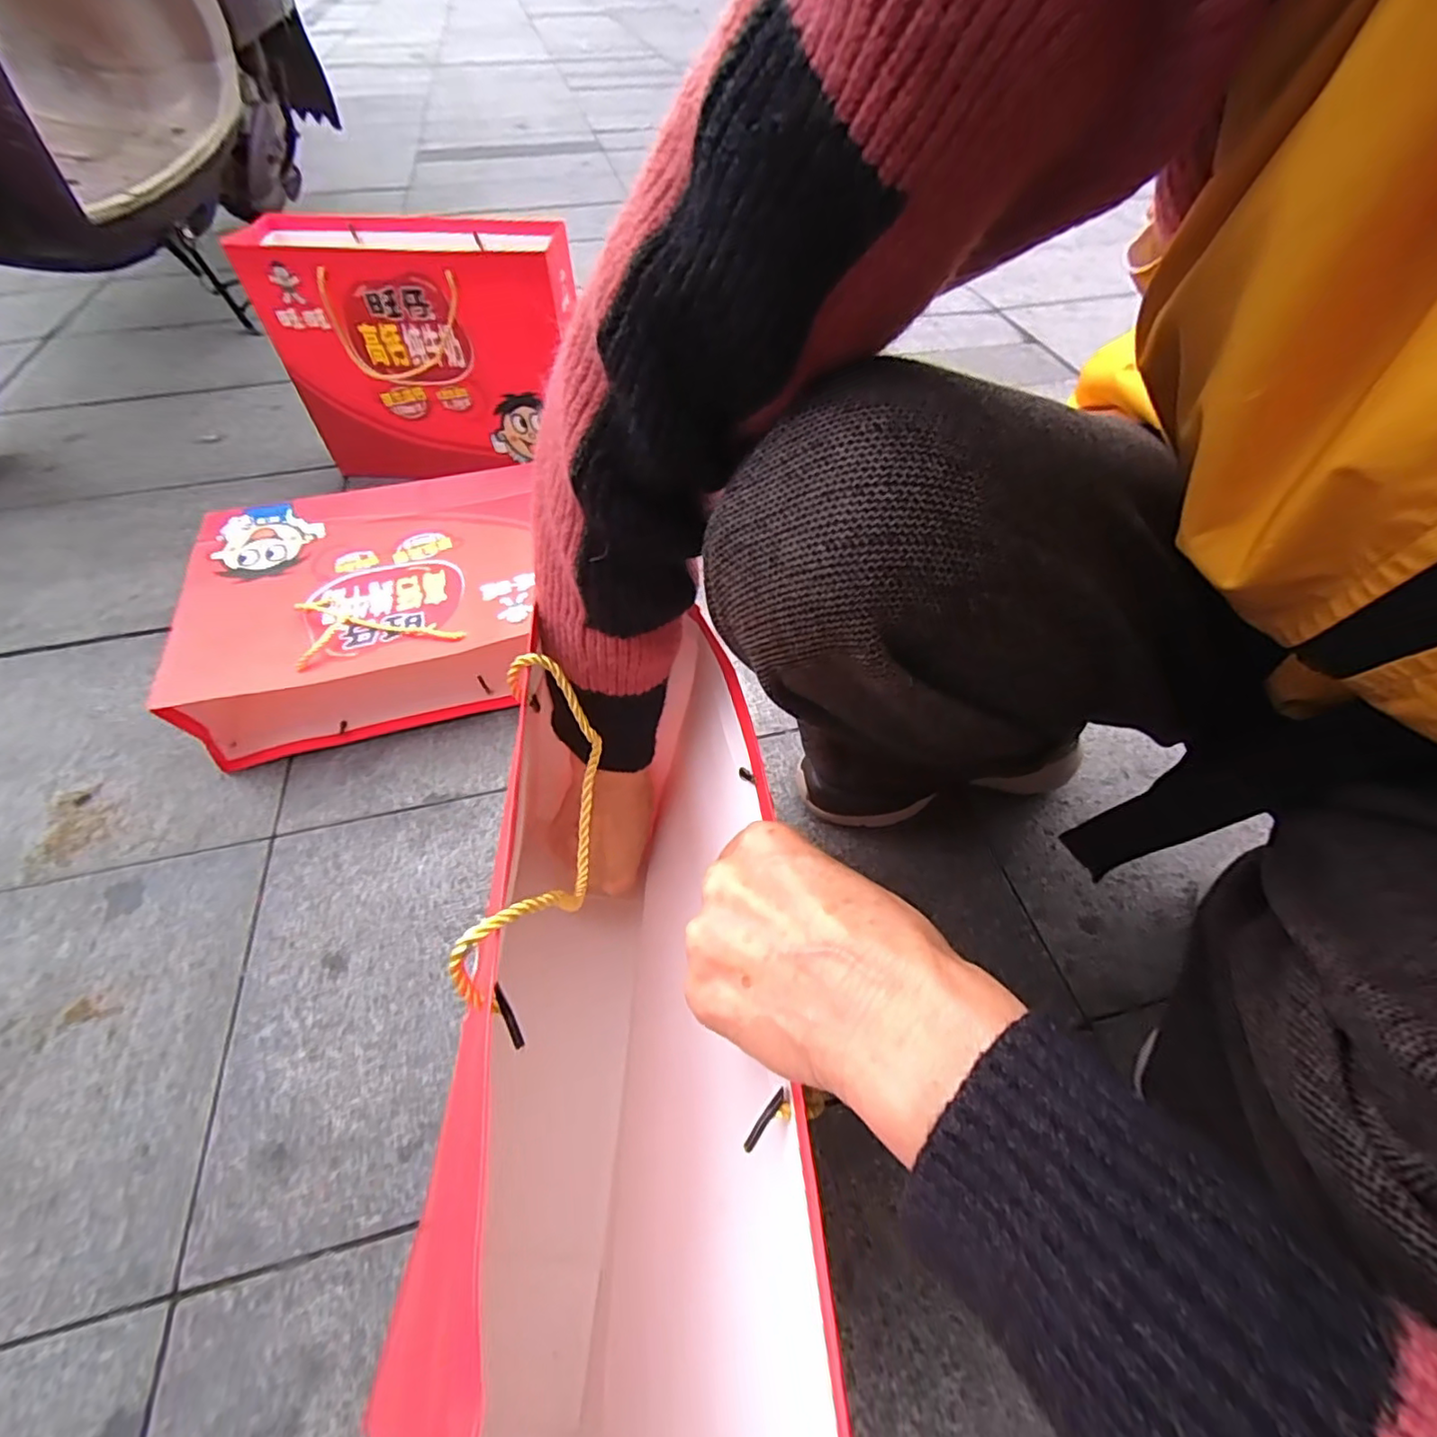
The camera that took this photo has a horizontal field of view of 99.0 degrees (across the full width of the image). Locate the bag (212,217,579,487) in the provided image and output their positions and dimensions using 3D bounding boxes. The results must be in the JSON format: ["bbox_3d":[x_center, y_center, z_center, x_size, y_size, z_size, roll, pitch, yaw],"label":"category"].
[{"bbox_3d":[-0.348,-0.451,0.769,0.350,0.259,0.123,3,53,1],"label":"bag"}]

